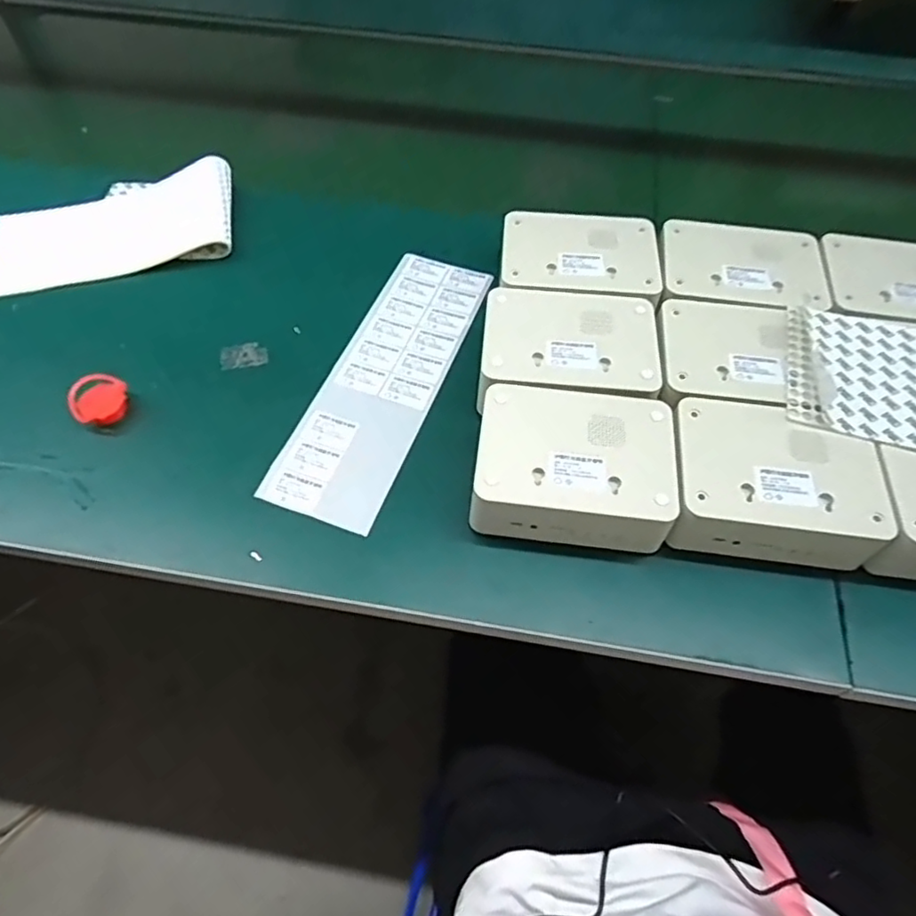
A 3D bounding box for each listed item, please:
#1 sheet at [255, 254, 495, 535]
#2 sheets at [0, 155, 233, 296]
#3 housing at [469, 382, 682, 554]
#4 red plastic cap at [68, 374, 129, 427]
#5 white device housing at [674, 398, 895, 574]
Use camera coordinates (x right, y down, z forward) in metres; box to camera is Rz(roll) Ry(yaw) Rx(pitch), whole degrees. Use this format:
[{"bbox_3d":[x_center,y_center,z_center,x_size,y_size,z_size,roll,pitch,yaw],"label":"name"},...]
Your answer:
[{"bbox_3d":[-0.062,-0.074,0.546,0.094,0.007,0.293,19,60,10],"label":"sheet"},{"bbox_3d":[-0.348,-0.241,0.630,0.234,0.034,0.140,-14,58,-10],"label":"sheets"},{"bbox_3d":[0.085,0.009,0.463,0.141,0.057,0.109,5,57,2],"label":"housing"},{"bbox_3d":[-0.295,-0.048,0.512,0.038,0.022,0.044,39,64,22],"label":"red plastic cap"},{"bbox_3d":[0.229,0.018,0.459,0.143,0.047,0.108,6,57,3],"label":"white device housing"}]

